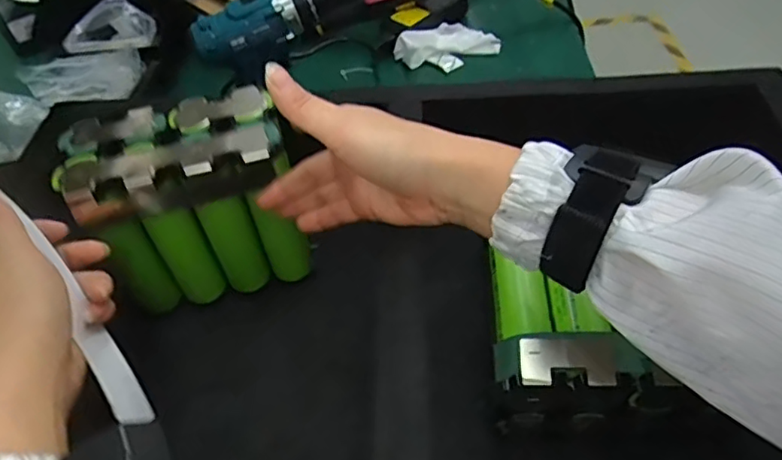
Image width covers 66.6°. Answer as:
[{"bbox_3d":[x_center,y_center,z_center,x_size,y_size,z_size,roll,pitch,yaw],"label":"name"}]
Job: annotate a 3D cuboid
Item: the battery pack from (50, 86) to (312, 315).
[{"bbox_3d":[-0.133,-0.017,0.415,0.128,0.151,0.070,-15,50,-8],"label":"battery pack"}]

